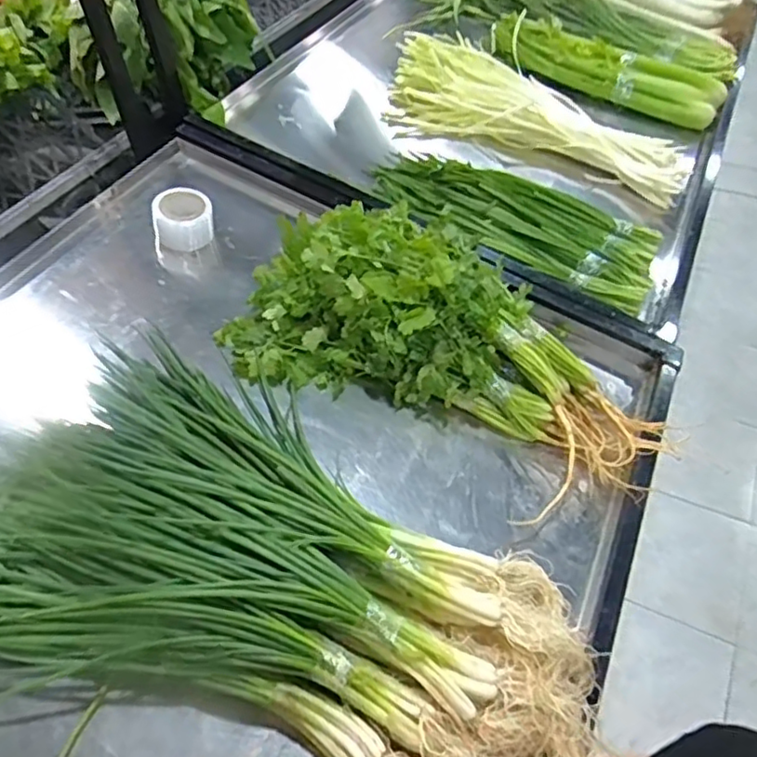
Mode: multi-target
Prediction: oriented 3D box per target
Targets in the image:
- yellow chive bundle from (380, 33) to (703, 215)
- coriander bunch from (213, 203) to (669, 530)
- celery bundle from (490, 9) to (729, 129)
[{"bbox_3d":[0.244,-0.405,0.987,0.489,0.084,0.200,26,54,8],"label":"yellow chive bundle"},{"bbox_3d":[0.089,-0.051,0.679,0.451,0.133,0.262,25,52,1],"label":"coriander bunch"},{"bbox_3d":[0.395,-0.536,1.093,0.406,0.082,0.143,24,53,7],"label":"celery bundle"}]

